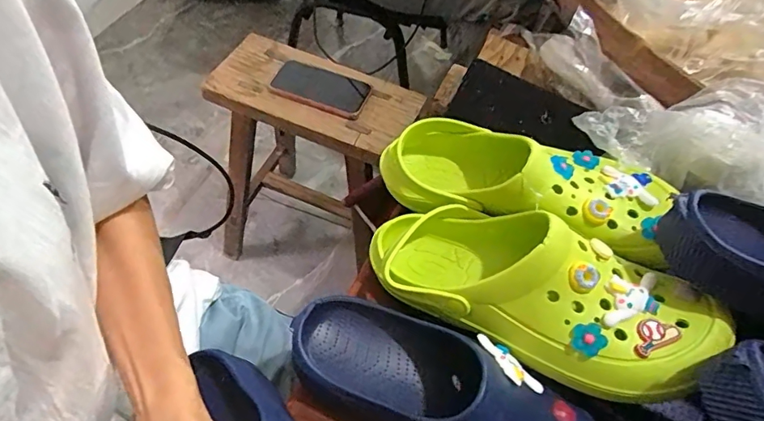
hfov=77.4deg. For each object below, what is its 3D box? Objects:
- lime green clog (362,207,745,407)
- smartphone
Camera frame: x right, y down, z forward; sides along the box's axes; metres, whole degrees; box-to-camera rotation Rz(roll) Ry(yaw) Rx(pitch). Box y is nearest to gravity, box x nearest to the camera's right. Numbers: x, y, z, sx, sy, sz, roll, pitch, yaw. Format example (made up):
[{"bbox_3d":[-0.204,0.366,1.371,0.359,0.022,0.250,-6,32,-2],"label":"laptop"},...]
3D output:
[{"bbox_3d":[0.120,0.057,0.400,0.287,0.091,0.116,19,54,31],"label":"lime green clog"},{"bbox_3d":[-0.104,-0.202,0.799,0.155,0.015,0.082,17,56,7],"label":"smartphone"}]

